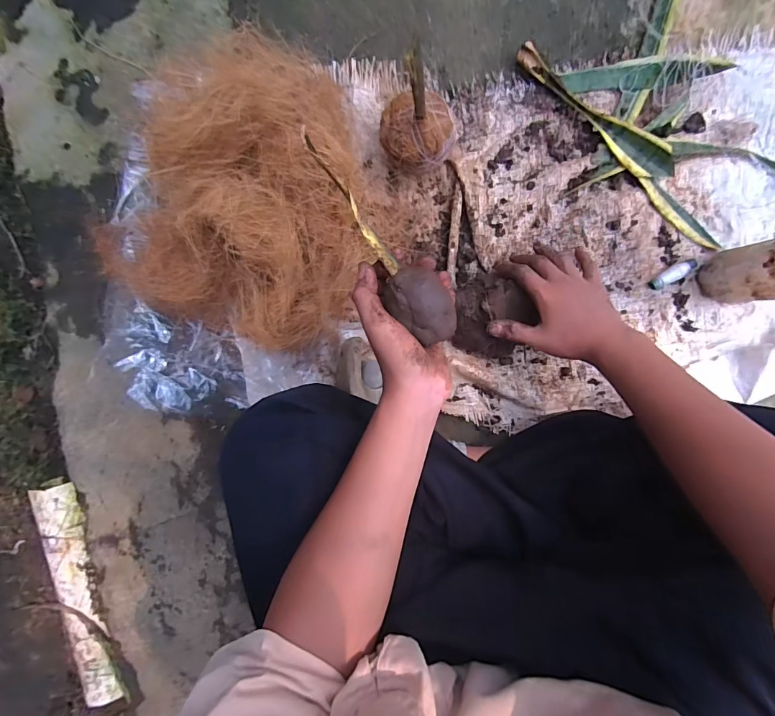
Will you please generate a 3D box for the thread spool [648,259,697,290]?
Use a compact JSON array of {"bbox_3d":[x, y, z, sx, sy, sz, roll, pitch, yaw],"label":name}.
[{"bbox_3d":[0.374,-0.110,0.524,0.062,0.016,0.017,-29,91,5],"label":"thread spool"}]

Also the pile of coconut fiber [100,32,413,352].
[{"bbox_3d":[-0.162,-0.163,0.474,0.348,0.185,0.305,-40,90,6],"label":"pile of coconut fiber"}]

